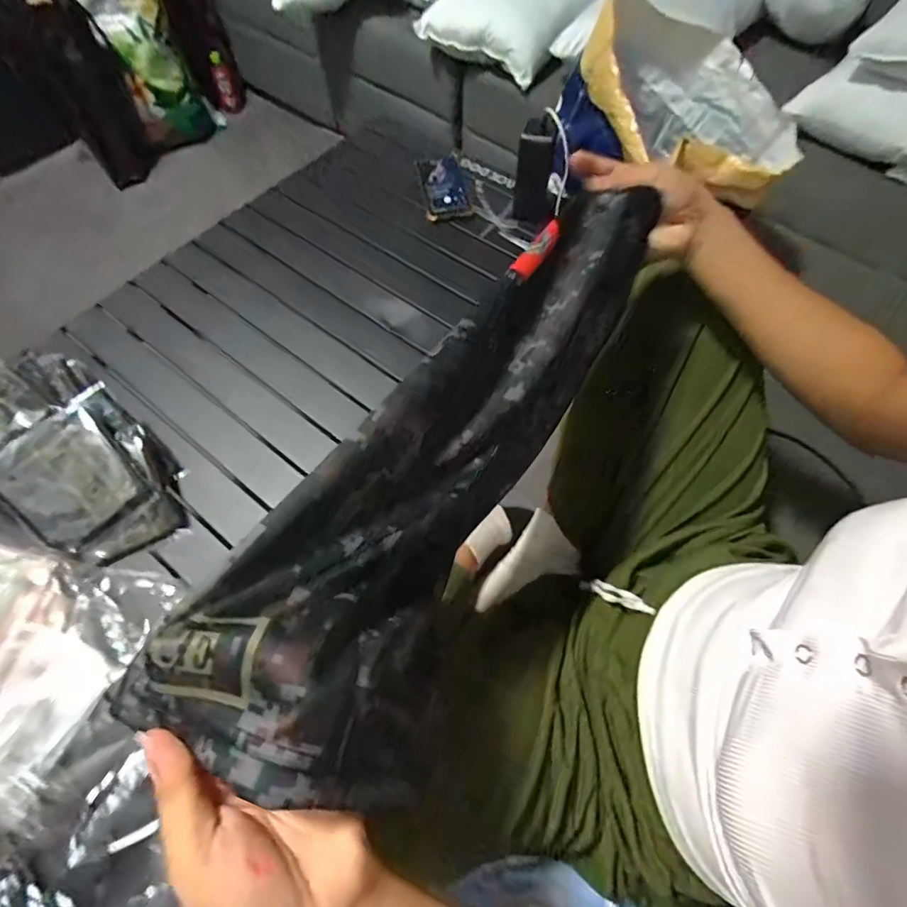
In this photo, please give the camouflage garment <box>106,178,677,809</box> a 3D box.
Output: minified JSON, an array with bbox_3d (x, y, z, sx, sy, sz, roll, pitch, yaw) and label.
[{"bbox_3d":[0.014,-0.016,0.282,0.118,0.072,0.414,28,64,14],"label":"camouflage garment"}]

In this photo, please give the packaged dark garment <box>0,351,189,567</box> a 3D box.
[{"bbox_3d":[-0.456,0.002,0.531,0.310,0.073,0.176,31,68,15],"label":"packaged dark garment"}]

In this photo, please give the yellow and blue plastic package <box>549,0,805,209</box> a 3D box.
[{"bbox_3d":[0.325,-0.496,0.668,0.336,0.173,0.238,12,64,6],"label":"yellow and blue plastic package"}]

